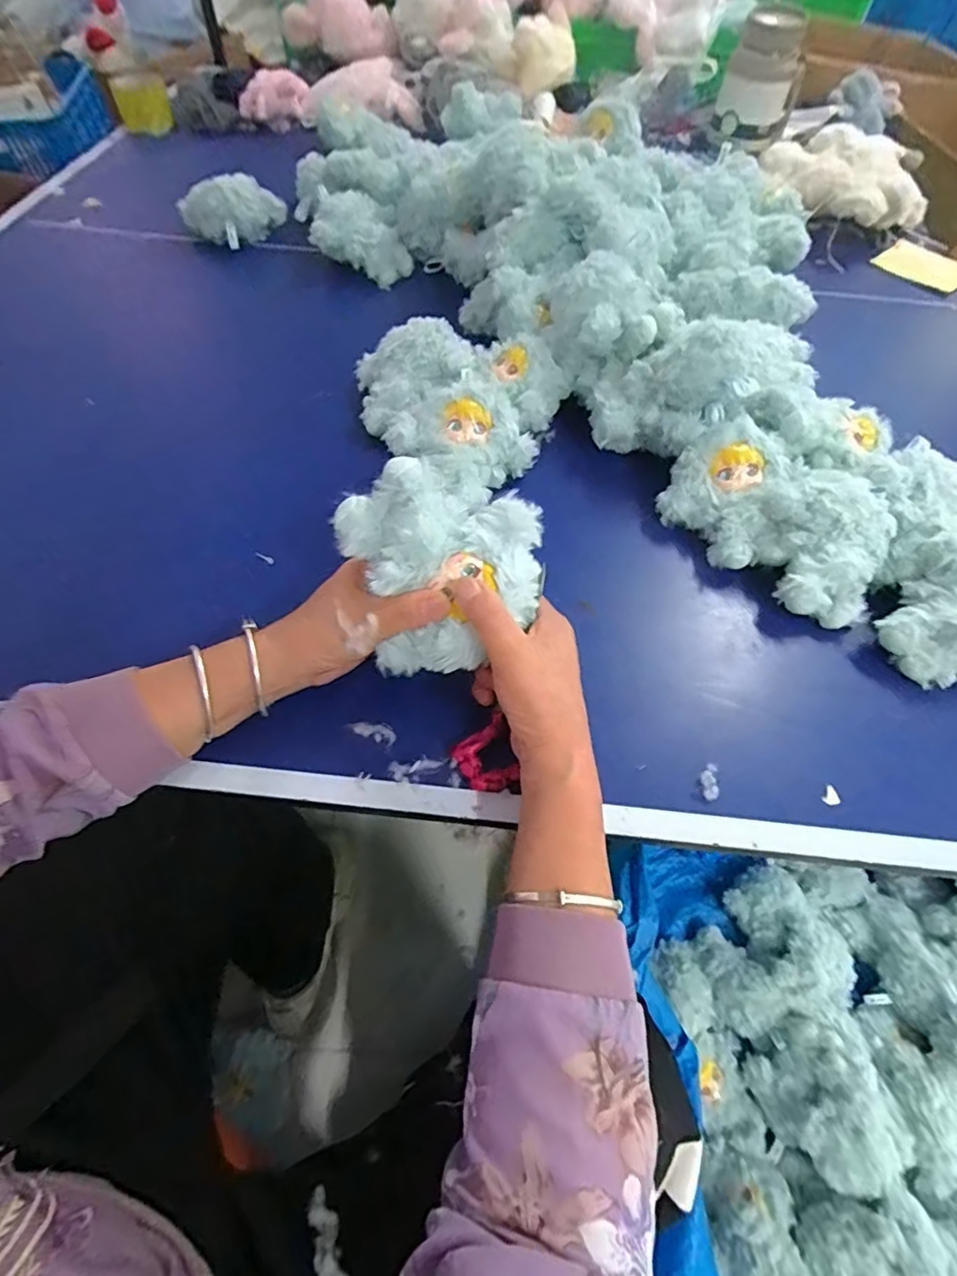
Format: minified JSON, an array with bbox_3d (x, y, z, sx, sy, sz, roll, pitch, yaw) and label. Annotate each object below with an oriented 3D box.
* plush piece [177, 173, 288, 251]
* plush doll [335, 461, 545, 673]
[{"bbox_3d":[-0.332,-0.579,0.761,0.139,0.070,0.057,-17,60,-13],"label":"plush piece"},{"bbox_3d":[-0.014,-0.046,0.360,0.124,0.095,0.100,-19,61,-14],"label":"plush doll"}]

